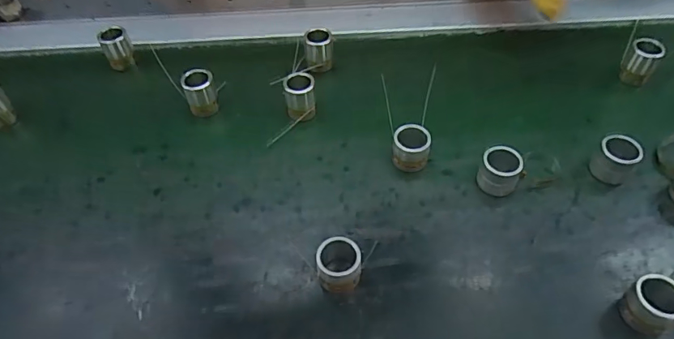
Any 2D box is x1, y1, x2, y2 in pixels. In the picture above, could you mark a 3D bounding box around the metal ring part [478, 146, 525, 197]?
[{"bbox_3d":[0.107,0.001,0.313,0.025,0.024,0.021,12,53,12],"label":"metal ring part"}]

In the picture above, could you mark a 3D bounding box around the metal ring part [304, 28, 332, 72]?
[{"bbox_3d":[-0.015,-0.096,0.393,0.022,0.034,0.017,-5,51,-2],"label":"metal ring part"}]

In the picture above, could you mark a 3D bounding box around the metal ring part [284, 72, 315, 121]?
[{"bbox_3d":[-0.027,-0.053,0.359,0.022,0.031,0.021,-7,51,-3],"label":"metal ring part"}]

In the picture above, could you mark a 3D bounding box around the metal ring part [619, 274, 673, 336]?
[{"bbox_3d":[0.165,0.072,0.251,0.023,0.026,0.023,-1,51,1],"label":"metal ring part"}]

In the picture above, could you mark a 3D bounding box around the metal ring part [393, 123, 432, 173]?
[{"bbox_3d":[0.052,-0.015,0.329,0.025,0.023,0.022,9,52,10],"label":"metal ring part"}]

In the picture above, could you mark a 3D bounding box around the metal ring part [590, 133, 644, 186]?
[{"bbox_3d":[0.184,-0.007,0.317,0.023,0.024,0.024,-35,58,-23],"label":"metal ring part"}]

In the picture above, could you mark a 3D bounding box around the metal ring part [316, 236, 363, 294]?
[{"bbox_3d":[0.001,0.055,0.276,0.025,0.024,0.023,-1,51,1],"label":"metal ring part"}]

